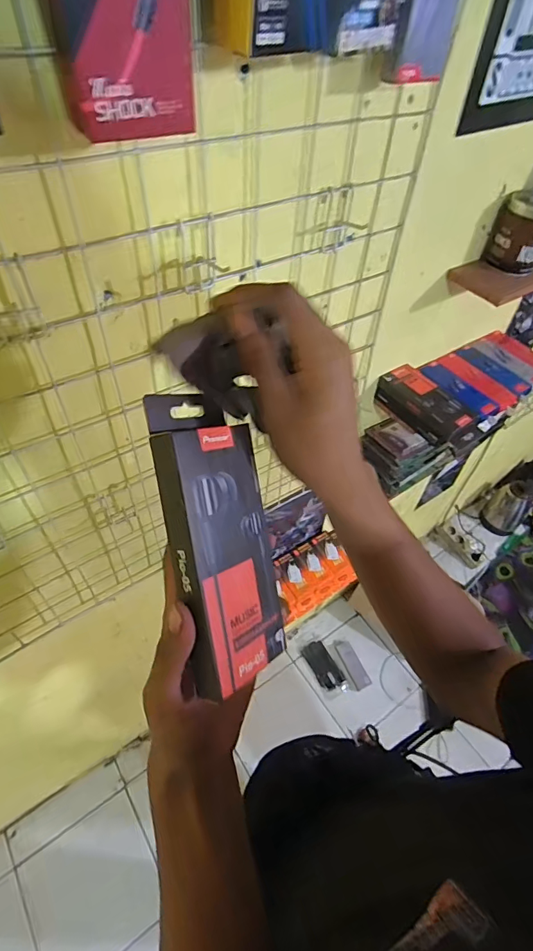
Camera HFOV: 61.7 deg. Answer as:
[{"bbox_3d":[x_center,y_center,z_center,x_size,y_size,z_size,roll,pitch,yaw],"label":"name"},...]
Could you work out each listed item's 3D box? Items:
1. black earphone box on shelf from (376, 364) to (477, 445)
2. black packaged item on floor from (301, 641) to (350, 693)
[{"bbox_3d":[0.269,-0.120,0.766,0.079,0.046,0.159,-26,56,-23],"label":"black earphone box on shelf"},{"bbox_3d":[0.196,0.642,1.488,0.075,0.024,0.178,-24,56,-22],"label":"black packaged item on floor"}]

